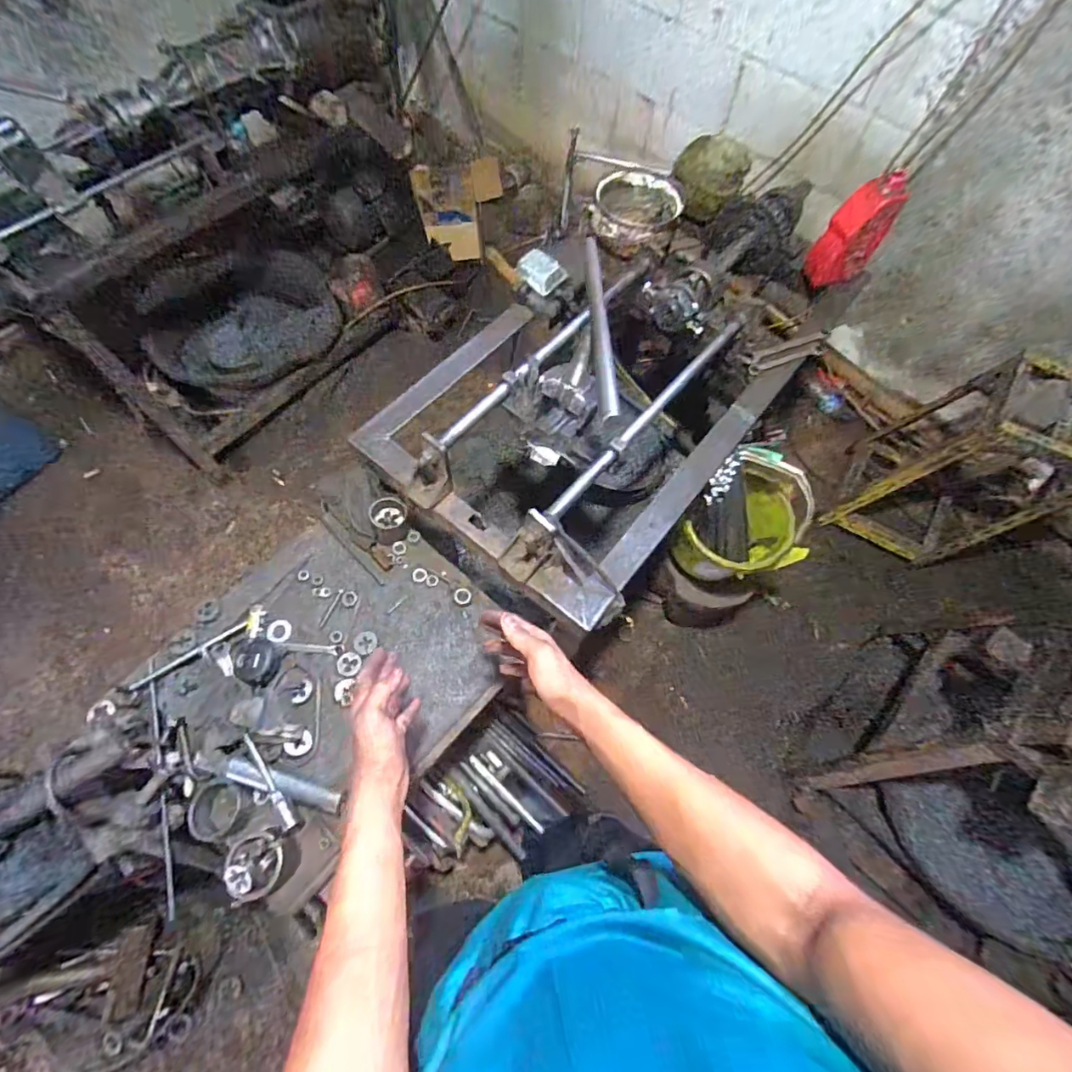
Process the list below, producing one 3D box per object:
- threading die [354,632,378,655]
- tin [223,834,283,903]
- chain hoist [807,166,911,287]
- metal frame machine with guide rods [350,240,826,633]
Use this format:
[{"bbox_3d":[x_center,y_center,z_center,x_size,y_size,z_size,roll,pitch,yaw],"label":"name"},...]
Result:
[{"bbox_3d":[-0.267,0.166,0.778,0.037,0.005,0.035,1,67,-3],"label":"threading die"},{"bbox_3d":[-0.354,0.418,0.633,0.061,0.037,0.067,1,67,-3],"label":"tin"},{"bbox_3d":[0.615,-0.587,0.967,0.093,0.181,0.090,1,67,-3],"label":"chain hoist"},{"bbox_3d":[0.089,-0.269,0.761,0.486,0.295,0.626,37,70,12],"label":"metal frame machine with guide rods"}]

